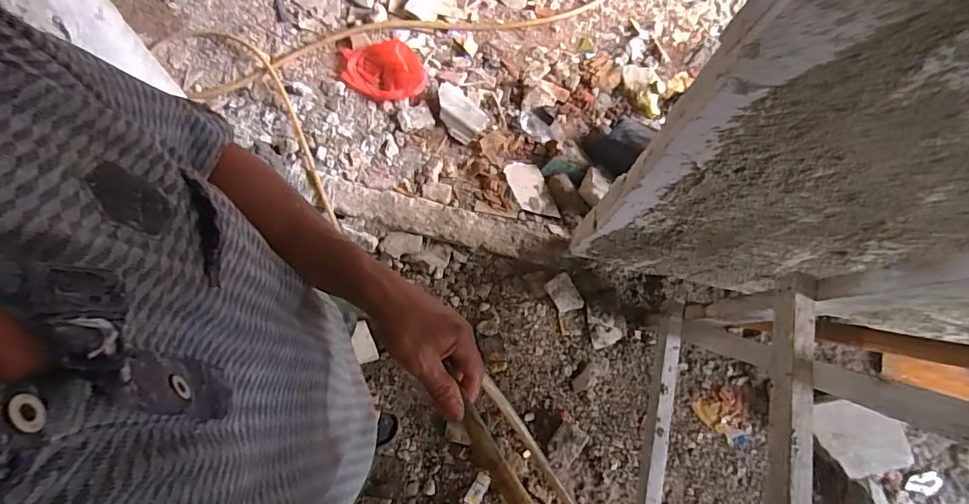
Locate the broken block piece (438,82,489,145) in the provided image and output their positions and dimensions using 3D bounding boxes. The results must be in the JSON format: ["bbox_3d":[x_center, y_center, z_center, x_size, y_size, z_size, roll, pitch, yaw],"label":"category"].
[{"bbox_3d":[-0.088,-0.457,1.577,0.139,0.049,0.211,-42,81,-17],"label":"broken block piece"}]

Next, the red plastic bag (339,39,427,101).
[{"bbox_3d":[-0.336,-0.600,1.615,0.279,0.049,0.208,2,72,-6],"label":"red plastic bag"}]

